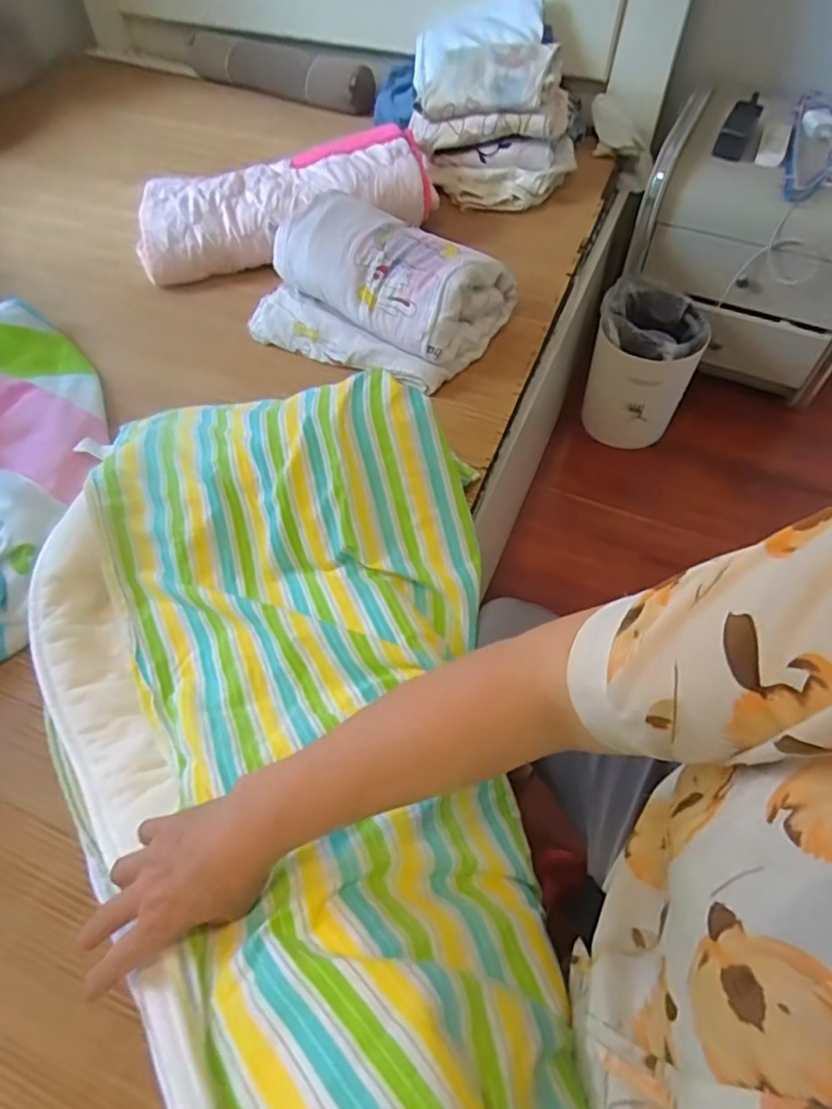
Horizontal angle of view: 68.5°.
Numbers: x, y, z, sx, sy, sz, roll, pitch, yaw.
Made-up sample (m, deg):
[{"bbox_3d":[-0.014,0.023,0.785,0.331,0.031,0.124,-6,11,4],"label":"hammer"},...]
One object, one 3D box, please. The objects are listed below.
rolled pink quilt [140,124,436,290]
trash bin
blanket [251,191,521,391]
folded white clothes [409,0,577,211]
[{"bbox_3d":[-0.235,-0.628,1.106,0.541,0.121,0.190,-15,59,-8],"label":"rolled pink quilt"},{"bbox_3d":[0.479,-0.403,1.318,0.209,0.279,0.222,14,59,10],"label":"trash bin"},{"bbox_3d":[-0.064,-0.410,0.954,0.362,0.130,0.244,28,63,18],"label":"blanket"},{"bbox_3d":[0.150,-0.907,1.223,0.320,0.190,0.433,-9,58,-4],"label":"folded white clothes"}]

